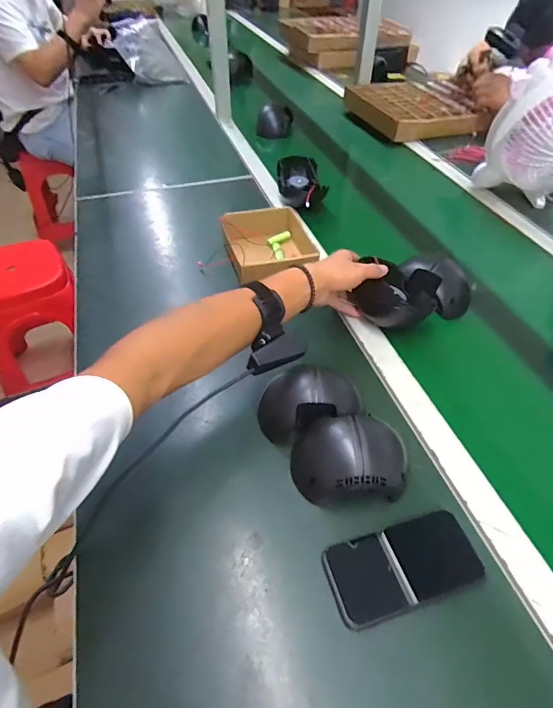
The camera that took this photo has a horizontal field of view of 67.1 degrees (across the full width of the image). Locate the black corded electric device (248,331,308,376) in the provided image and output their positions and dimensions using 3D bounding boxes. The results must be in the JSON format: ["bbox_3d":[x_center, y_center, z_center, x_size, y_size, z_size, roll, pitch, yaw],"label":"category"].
[{"bbox_3d":[0.001,-0.001,0.495,0.081,0.020,0.032,-22,87,-36],"label":"black corded electric device"}]

